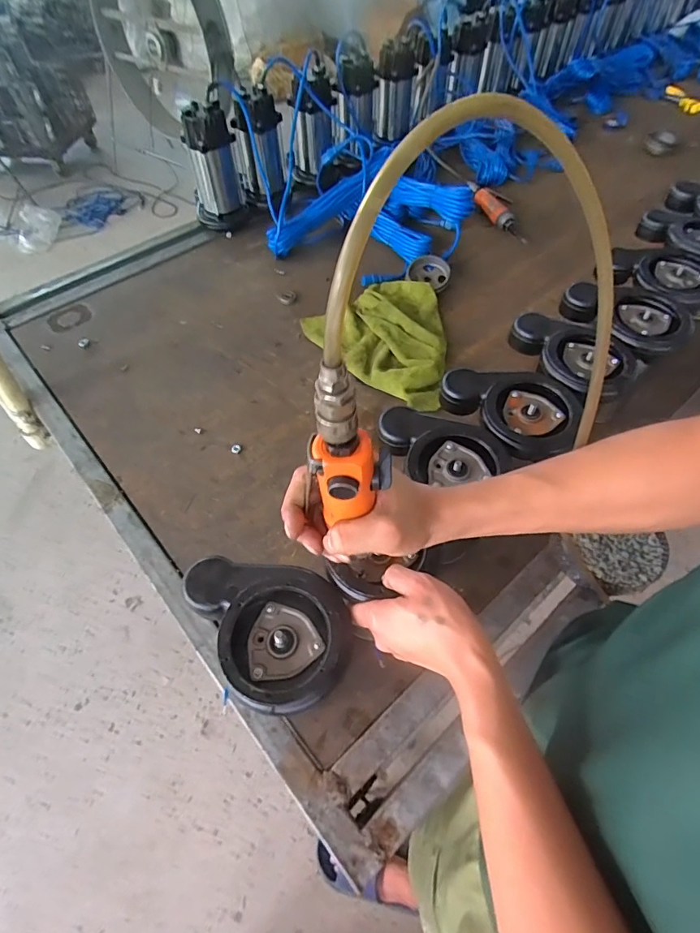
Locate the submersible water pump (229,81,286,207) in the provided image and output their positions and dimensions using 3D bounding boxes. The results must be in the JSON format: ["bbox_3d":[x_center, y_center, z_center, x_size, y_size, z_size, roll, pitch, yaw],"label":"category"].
[{"bbox_3d":[-0.205,-0.733,1.076,0.109,0.216,0.112,-13,56,-7],"label":"submersible water pump"}]

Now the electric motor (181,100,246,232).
[{"bbox_3d":[-0.310,-0.670,1.054,0.115,0.242,0.107,-17,57,-9],"label":"electric motor"}]

